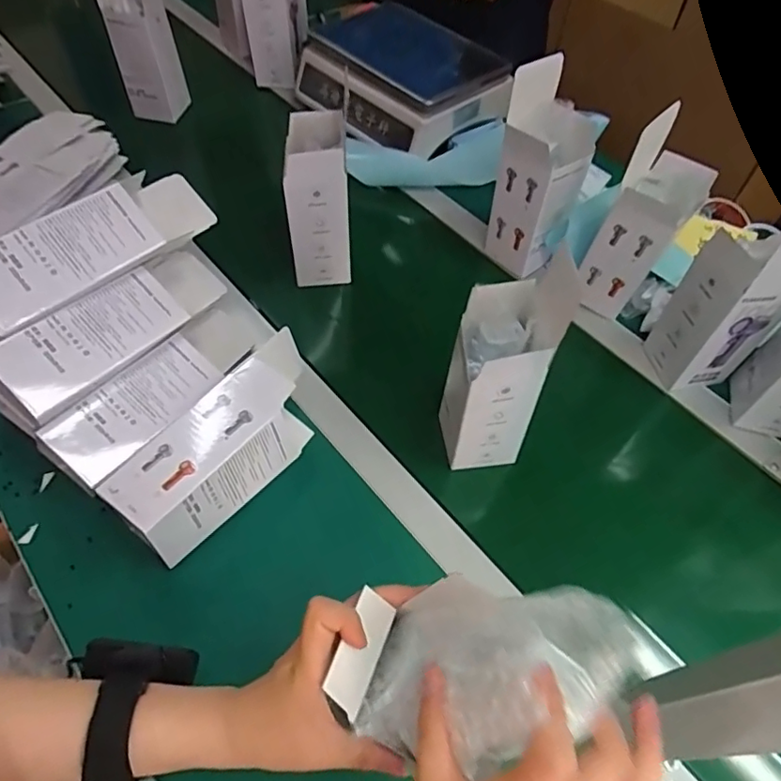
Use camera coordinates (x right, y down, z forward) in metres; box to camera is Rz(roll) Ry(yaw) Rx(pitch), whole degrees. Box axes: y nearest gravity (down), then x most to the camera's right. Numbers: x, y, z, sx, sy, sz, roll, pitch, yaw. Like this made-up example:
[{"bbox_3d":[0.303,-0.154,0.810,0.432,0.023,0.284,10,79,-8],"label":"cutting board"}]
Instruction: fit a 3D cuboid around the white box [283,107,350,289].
[{"bbox_3d":[-0.088,-0.221,0.680,0.074,0.188,0.087,0,56,-2],"label":"white box"}]

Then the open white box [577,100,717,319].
[{"bbox_3d":[0.284,-0.182,0.641,0.086,0.224,0.075,30,60,17],"label":"open white box"}]

